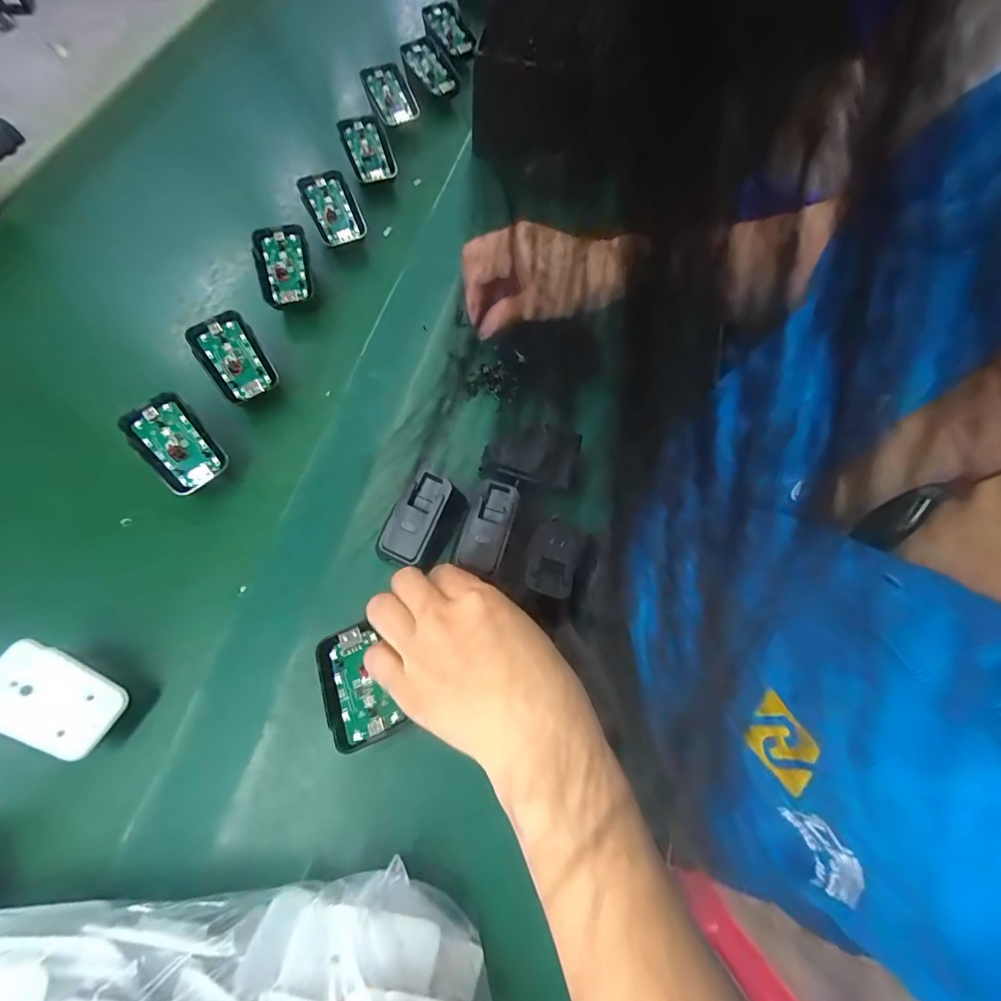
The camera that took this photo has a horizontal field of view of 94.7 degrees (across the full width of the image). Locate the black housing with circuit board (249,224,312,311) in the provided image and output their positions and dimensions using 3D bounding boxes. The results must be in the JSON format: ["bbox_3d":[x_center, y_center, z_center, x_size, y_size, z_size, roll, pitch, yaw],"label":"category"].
[{"bbox_3d":[-0.187,-0.201,0.397,0.042,0.014,0.070,-11,89,-10],"label":"black housing with circuit board"}]

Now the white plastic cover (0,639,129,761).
[{"bbox_3d":[-0.251,0.112,0.257,0.068,0.004,0.043,34,69,-9],"label":"white plastic cover"}]

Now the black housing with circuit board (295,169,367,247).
[{"bbox_3d":[-0.154,-0.270,0.426,0.048,0.012,0.071,-26,90,-21],"label":"black housing with circuit board"}]

